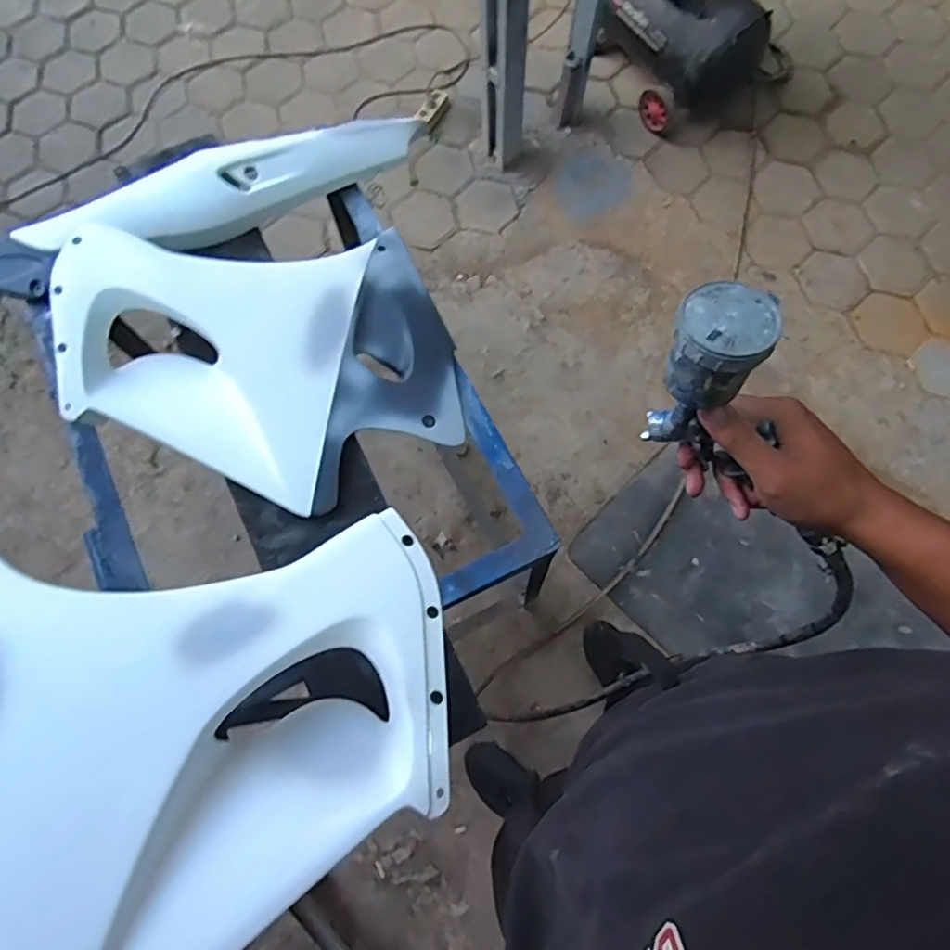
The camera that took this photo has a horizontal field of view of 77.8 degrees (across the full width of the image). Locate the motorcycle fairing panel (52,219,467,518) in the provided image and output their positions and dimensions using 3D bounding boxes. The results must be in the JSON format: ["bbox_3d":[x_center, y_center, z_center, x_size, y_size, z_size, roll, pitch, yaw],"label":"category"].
[{"bbox_3d":[-0.308,-0.166,0.872,0.547,0.129,0.448,-12,73,-2],"label":"motorcycle fairing panel"}]

